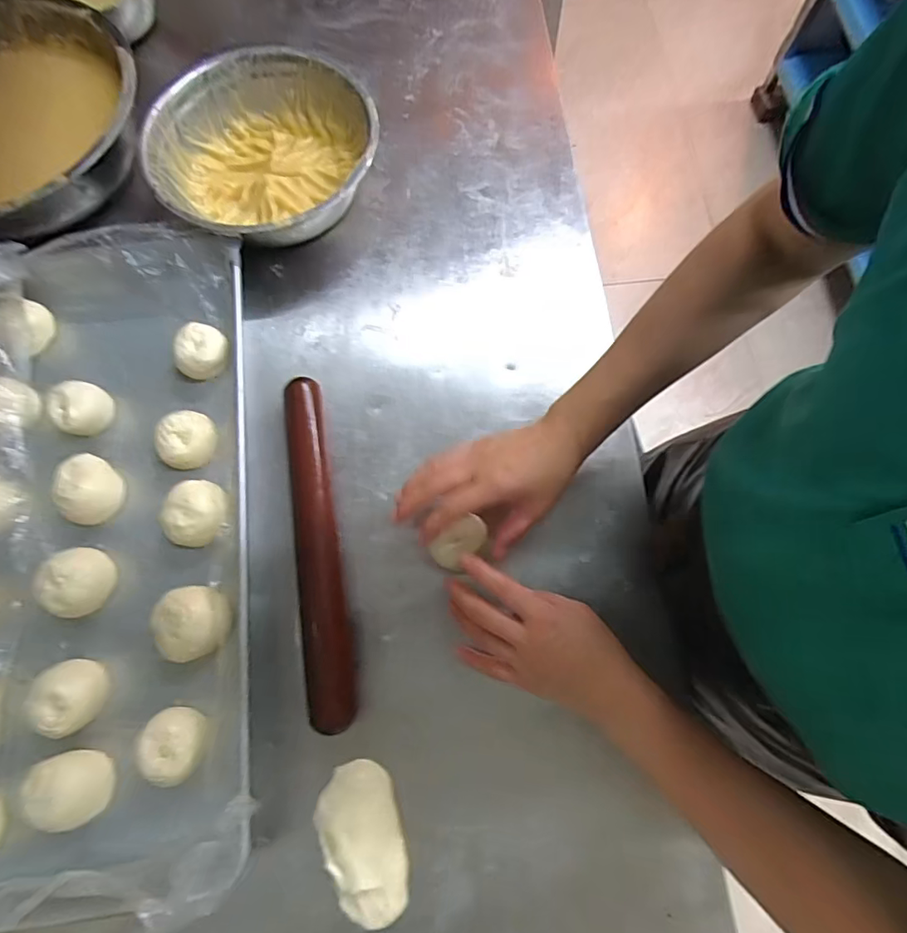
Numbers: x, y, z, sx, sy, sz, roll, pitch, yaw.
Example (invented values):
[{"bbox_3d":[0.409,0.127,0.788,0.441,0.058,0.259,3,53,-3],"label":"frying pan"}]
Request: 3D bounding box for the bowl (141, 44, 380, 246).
[{"bbox_3d":[-0.211,-0.351,0.604,0.236,0.075,0.250,0,73,1],"label":"bowl"}]

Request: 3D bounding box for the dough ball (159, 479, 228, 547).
[{"bbox_3d":[-0.245,0.044,0.501,0.059,0.032,0.060,0,73,1],"label":"dough ball"}]

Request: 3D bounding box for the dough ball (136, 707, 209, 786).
[{"bbox_3d":[-0.229,0.230,0.438,0.049,0.032,0.052,0,73,1],"label":"dough ball"}]

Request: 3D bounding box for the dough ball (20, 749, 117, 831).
[{"bbox_3d":[-0.314,0.264,0.432,0.053,0.032,0.055,0,73,1],"label":"dough ball"}]

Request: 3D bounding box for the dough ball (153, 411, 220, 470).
[{"bbox_3d":[-0.263,-0.027,0.522,0.054,0.036,0.059,36,77,11],"label":"dough ball"}]

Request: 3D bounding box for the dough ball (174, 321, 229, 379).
[{"bbox_3d":[-0.259,-0.122,0.552,0.050,0.035,0.055,0,73,1],"label":"dough ball"}]

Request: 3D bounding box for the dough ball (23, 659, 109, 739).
[{"bbox_3d":[-0.331,0.197,0.454,0.051,0.033,0.058,-9,73,-2],"label":"dough ball"}]

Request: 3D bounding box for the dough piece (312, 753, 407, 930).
[{"bbox_3d":[-0.072,0.303,0.427,0.063,0.026,0.113,-19,73,-5],"label":"dough piece"}]

